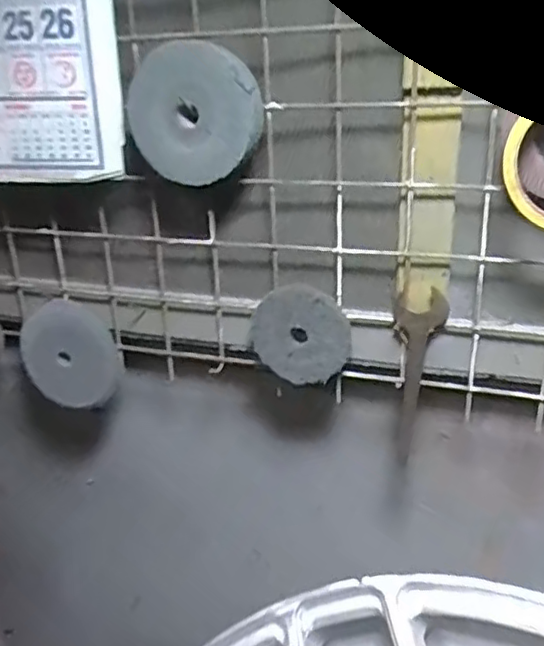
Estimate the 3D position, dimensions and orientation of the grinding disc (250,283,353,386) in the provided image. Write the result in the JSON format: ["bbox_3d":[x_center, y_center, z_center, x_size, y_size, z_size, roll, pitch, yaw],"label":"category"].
[{"bbox_3d":[0.024,0.011,0.537,0.082,0.083,0.012,5,21,17],"label":"grinding disc"}]

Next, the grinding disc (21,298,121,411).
[{"bbox_3d":[-0.199,0.031,0.631,0.100,0.104,0.014,-3,9,14],"label":"grinding disc"}]

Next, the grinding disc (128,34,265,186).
[{"bbox_3d":[-0.059,-0.157,0.481,0.099,0.100,0.016,-24,7,24],"label":"grinding disc"}]

